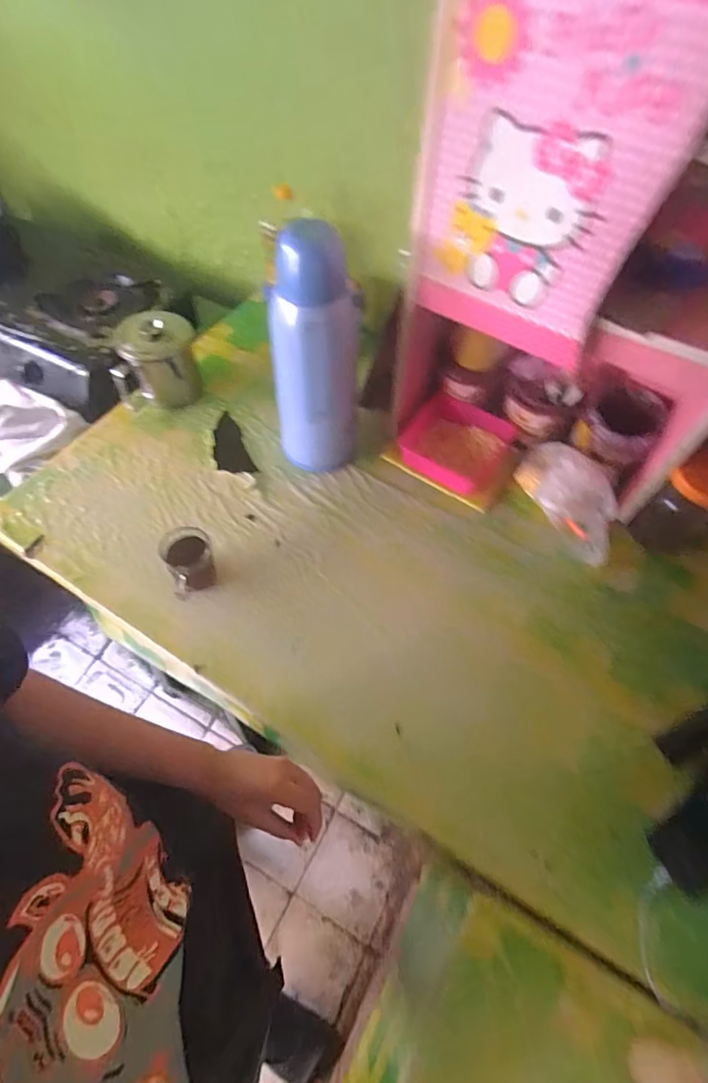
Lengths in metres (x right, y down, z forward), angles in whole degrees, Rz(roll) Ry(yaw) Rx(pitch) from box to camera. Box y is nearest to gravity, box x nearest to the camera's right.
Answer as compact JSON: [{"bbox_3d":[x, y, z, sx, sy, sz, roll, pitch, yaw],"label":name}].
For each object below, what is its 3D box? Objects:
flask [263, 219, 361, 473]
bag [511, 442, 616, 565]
[{"bbox_3d":[-0.060,-0.262,0.756,0.126,0.376,0.111,-2,61,-2],"label":"flask"},{"bbox_3d":[0.354,-0.072,0.813,0.091,0.092,0.215,-26,65,-14],"label":"bag"}]

